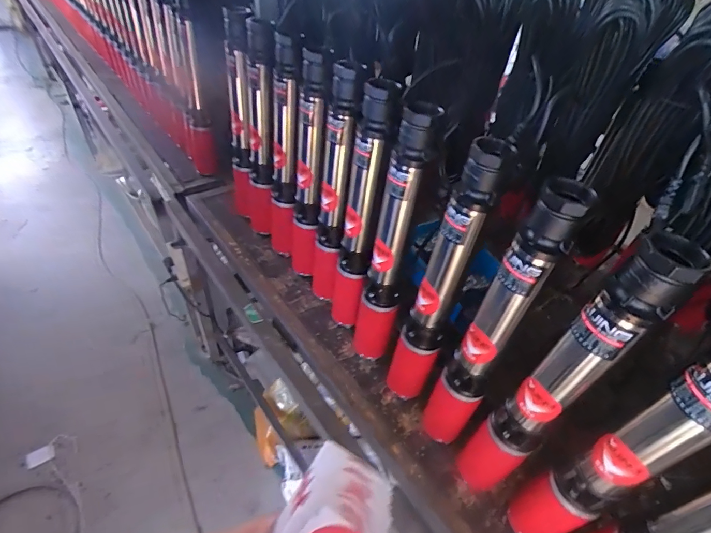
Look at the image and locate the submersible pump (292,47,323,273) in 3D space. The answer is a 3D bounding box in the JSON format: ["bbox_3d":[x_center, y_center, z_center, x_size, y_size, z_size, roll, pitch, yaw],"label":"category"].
[{"bbox_3d":[-0.103,-0.171,0.858,0.067,0.519,0.075,-2,45,-9],"label":"submersible pump"}]

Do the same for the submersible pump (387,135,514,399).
[{"bbox_3d":[0.123,0.053,0.637,0.075,0.523,0.078,16,45,11],"label":"submersible pump"}]

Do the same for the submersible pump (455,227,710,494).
[{"bbox_3d":[0.251,0.165,0.511,0.070,0.488,0.065,-19,49,-24],"label":"submersible pump"}]

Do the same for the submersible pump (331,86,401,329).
[{"bbox_3d":[0.004,-0.069,0.751,0.082,0.522,0.078,5,44,-1],"label":"submersible pump"}]

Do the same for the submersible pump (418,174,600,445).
[{"bbox_3d":[0.187,0.100,0.561,0.067,0.482,0.067,30,49,23],"label":"submersible pump"}]

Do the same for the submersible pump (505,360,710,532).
[{"bbox_3d":[0.320,0.221,0.459,0.076,0.486,0.063,-14,47,-19],"label":"submersible pump"}]

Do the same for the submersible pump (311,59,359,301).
[{"bbox_3d":[-0.047,-0.121,0.802,0.071,0.521,0.071,1,44,-5],"label":"submersible pump"}]

